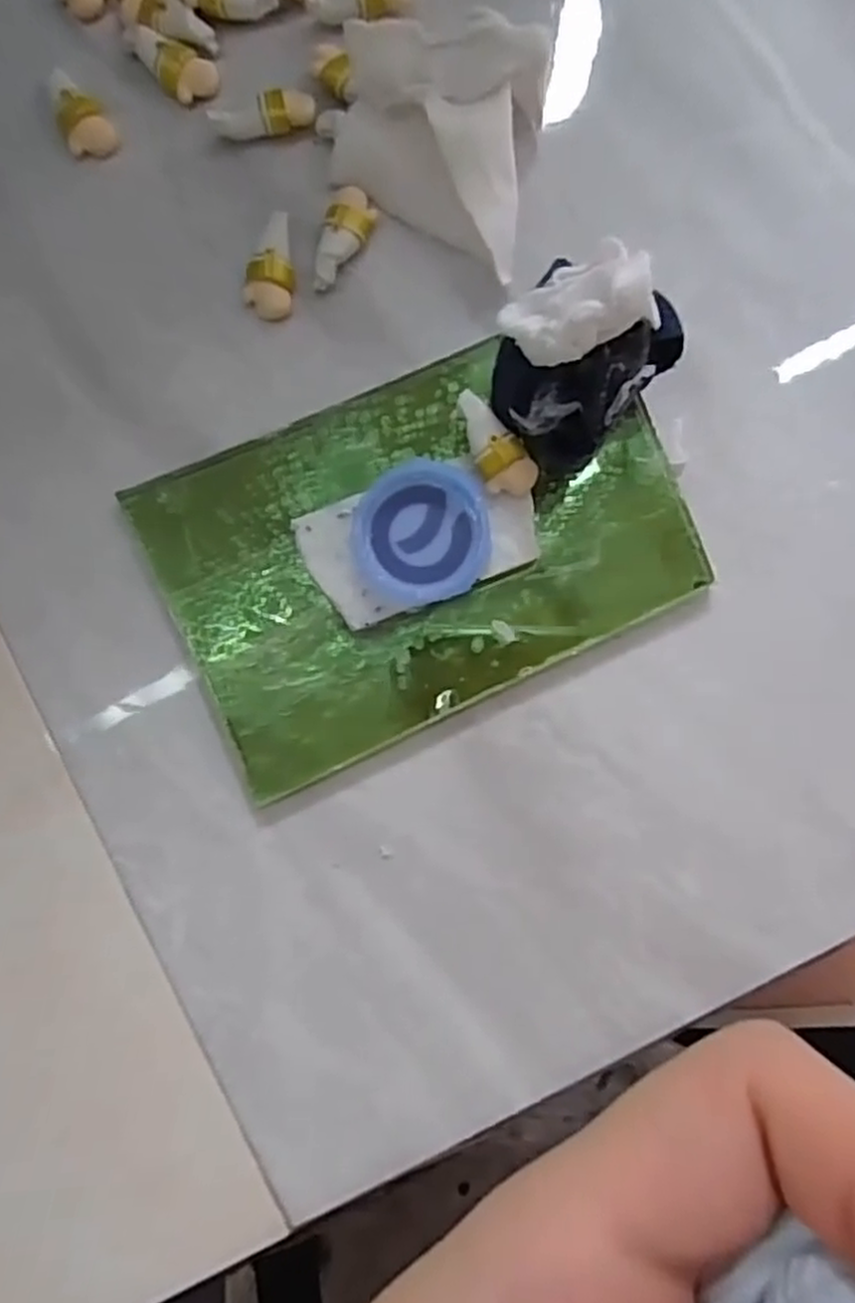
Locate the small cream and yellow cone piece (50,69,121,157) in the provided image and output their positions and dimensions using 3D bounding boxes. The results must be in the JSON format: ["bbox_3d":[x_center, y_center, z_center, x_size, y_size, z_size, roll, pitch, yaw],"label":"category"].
[{"bbox_3d":[-0.073,-0.112,0.156,0.010,0.007,0.016,-35,87,0],"label":"small cream and yellow cone piece"}]

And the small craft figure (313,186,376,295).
[{"bbox_3d":[-0.017,-0.085,0.153,0.009,0.007,0.022,12,88,2],"label":"small craft figure"}]

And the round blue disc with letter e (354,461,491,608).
[{"bbox_3d":[-0.001,-0.023,0.146,0.026,0.004,0.027,0,88,2],"label":"round blue disc with letter e"}]

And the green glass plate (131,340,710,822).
[{"bbox_3d":[-0.002,-0.022,0.150,0.101,0.007,0.067,-25,87,1],"label":"green glass plate"}]

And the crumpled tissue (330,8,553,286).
[{"bbox_3d":[0.001,-0.100,0.148,0.039,0.019,0.040,12,88,2],"label":"crumpled tissue"}]

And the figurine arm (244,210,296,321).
[{"bbox_3d":[-0.032,-0.079,0.154,0.009,0.007,0.020,12,88,2],"label":"figurine arm"}]

